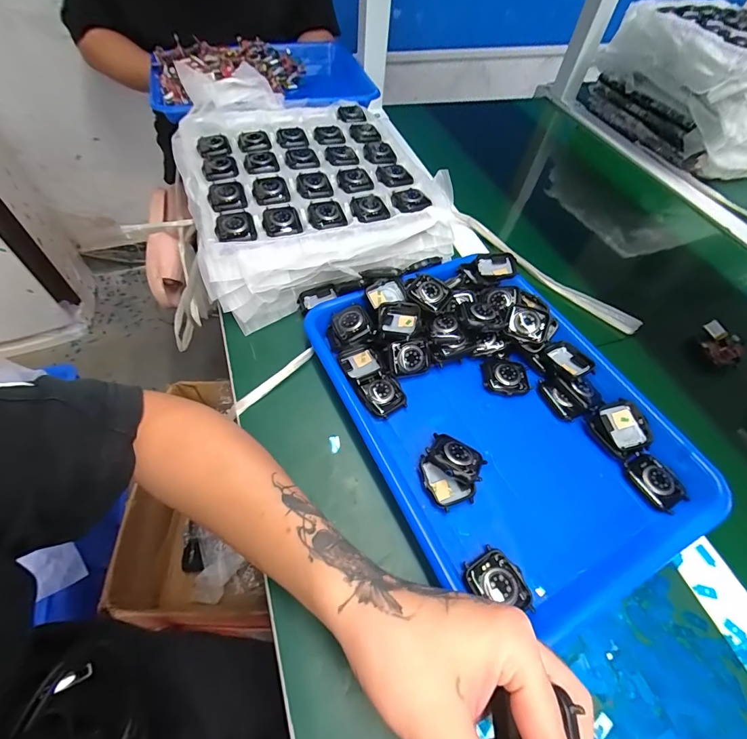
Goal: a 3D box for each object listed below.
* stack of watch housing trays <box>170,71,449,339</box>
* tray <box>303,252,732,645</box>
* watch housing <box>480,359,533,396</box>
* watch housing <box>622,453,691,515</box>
[{"bbox_3d":[-0.082,-0.251,0.492,0.310,0.079,0.378,-18,59,-16],"label":"stack of watch housing trays"},{"bbox_3d":[0.109,0.027,0.350,0.244,0.050,0.333,-23,60,-19],"label":"tray"},{"bbox_3d":[0.130,0.006,0.373,0.043,0.008,0.040,-1,56,-5],"label":"watch housing"},{"bbox_3d":[0.243,0.096,0.327,0.032,0.013,0.047,-25,61,-20],"label":"watch housing"}]

